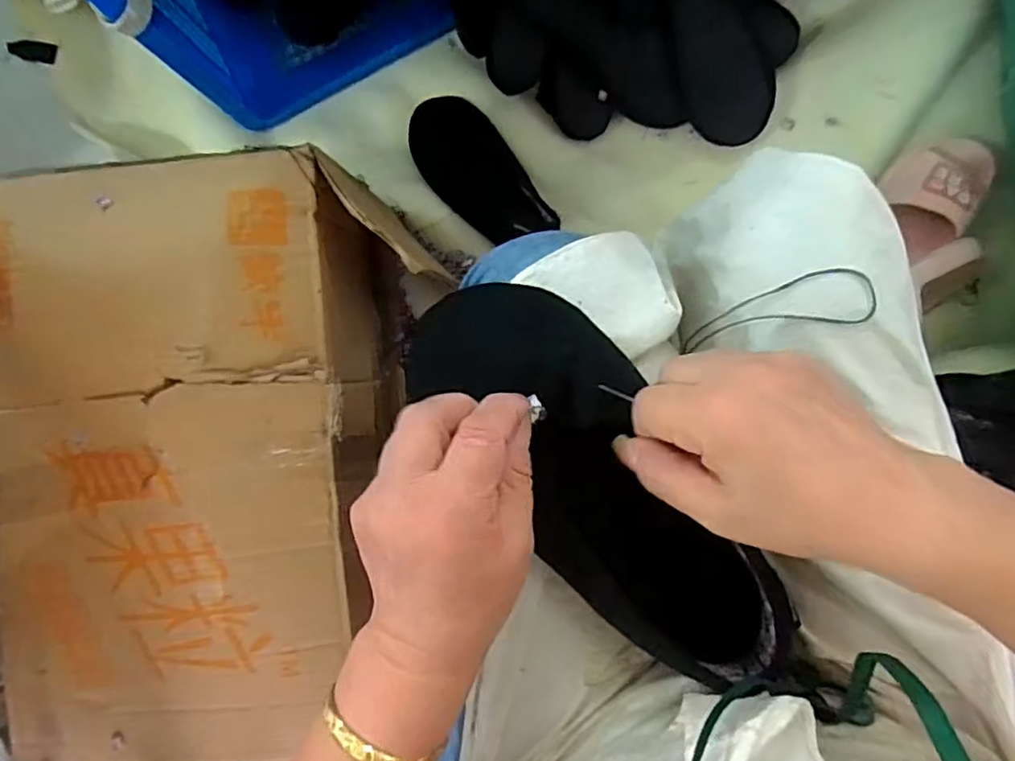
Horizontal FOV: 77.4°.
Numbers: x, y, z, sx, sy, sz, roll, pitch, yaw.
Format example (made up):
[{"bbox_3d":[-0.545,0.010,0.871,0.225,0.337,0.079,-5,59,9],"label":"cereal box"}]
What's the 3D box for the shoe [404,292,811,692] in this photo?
[{"bbox_3d":[0.048,0.050,0.323,0.092,0.040,0.236,-37,89,3],"label":"shoe"}]

